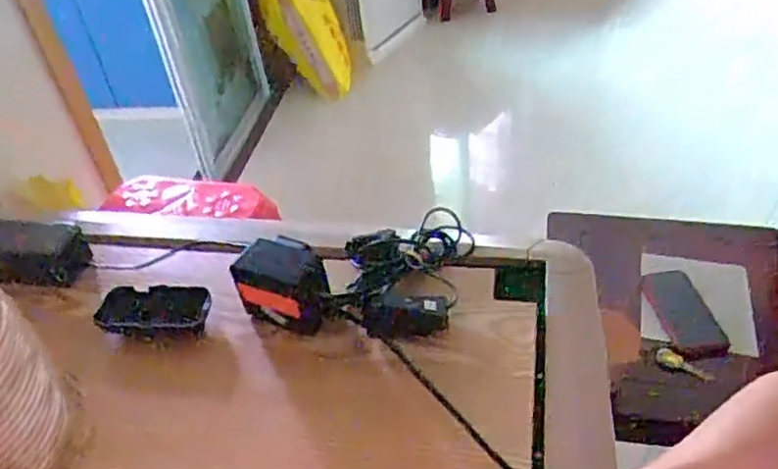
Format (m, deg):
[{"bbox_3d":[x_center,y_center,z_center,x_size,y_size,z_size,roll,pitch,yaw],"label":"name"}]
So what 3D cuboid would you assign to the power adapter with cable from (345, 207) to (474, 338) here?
[{"bbox_3d":[0.019,0.022,0.668,0.110,0.049,0.192,5,42,15],"label":"power adapter with cable"}]

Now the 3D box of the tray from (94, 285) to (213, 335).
[{"bbox_3d":[-0.229,0.074,0.658,0.113,0.026,0.051,-2,41,7],"label":"tray"}]

